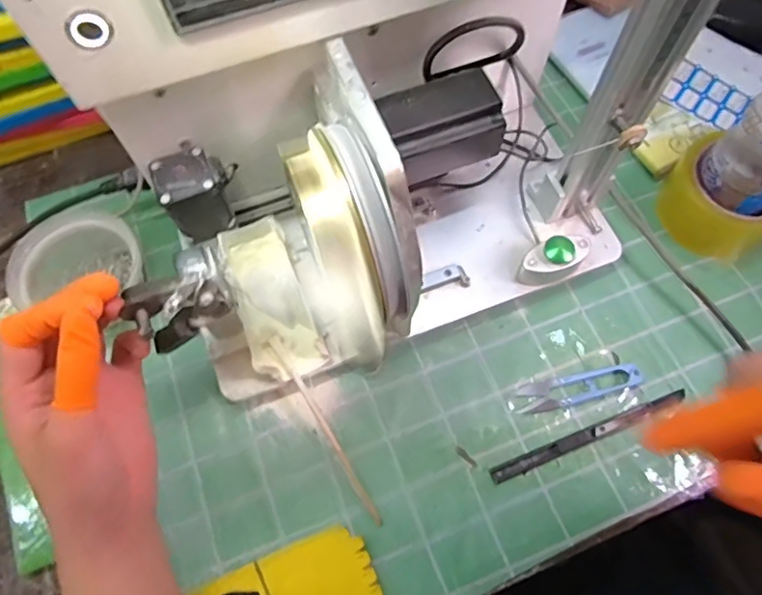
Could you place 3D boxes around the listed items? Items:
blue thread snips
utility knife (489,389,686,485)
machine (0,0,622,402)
[{"bbox_3d":[0.156,0.071,0.432,0.099,0.012,0.024,-11,68,-5],"label":"blue thread snips"},{"bbox_3d":[0.161,0.105,0.420,0.164,0.008,0.012,-21,69,-9],"label":"utility knife"},{"bbox_3d":[0.005,-0.128,0.327,0.340,0.327,0.214,-23,69,-10],"label":"machine"}]

